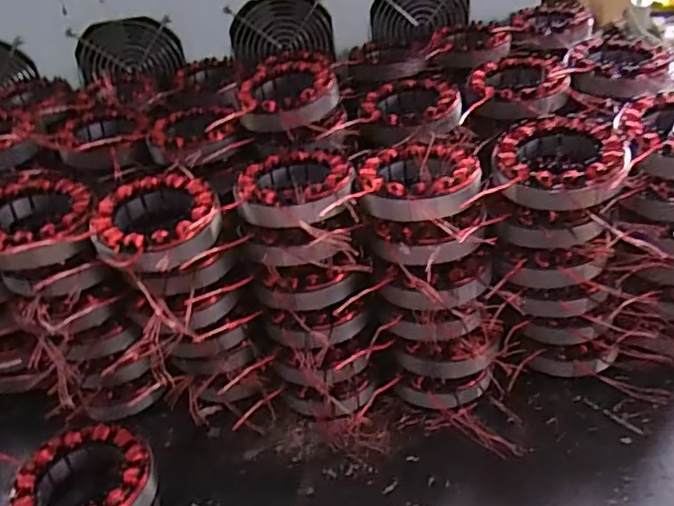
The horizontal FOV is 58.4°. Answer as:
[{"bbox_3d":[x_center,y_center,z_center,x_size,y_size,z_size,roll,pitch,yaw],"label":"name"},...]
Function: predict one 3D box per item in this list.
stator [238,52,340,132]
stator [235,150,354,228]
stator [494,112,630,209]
[{"bbox_3d":[-0.042,-0.134,0.526,0.087,0.041,0.098,-11,36,-5],"label":"stator"},{"bbox_3d":[-0.031,-0.047,0.445,0.084,0.034,0.083,-5,36,3],"label":"stator"},{"bbox_3d":[0.157,-0.065,0.425,0.085,0.027,0.087,-5,36,3],"label":"stator"}]

